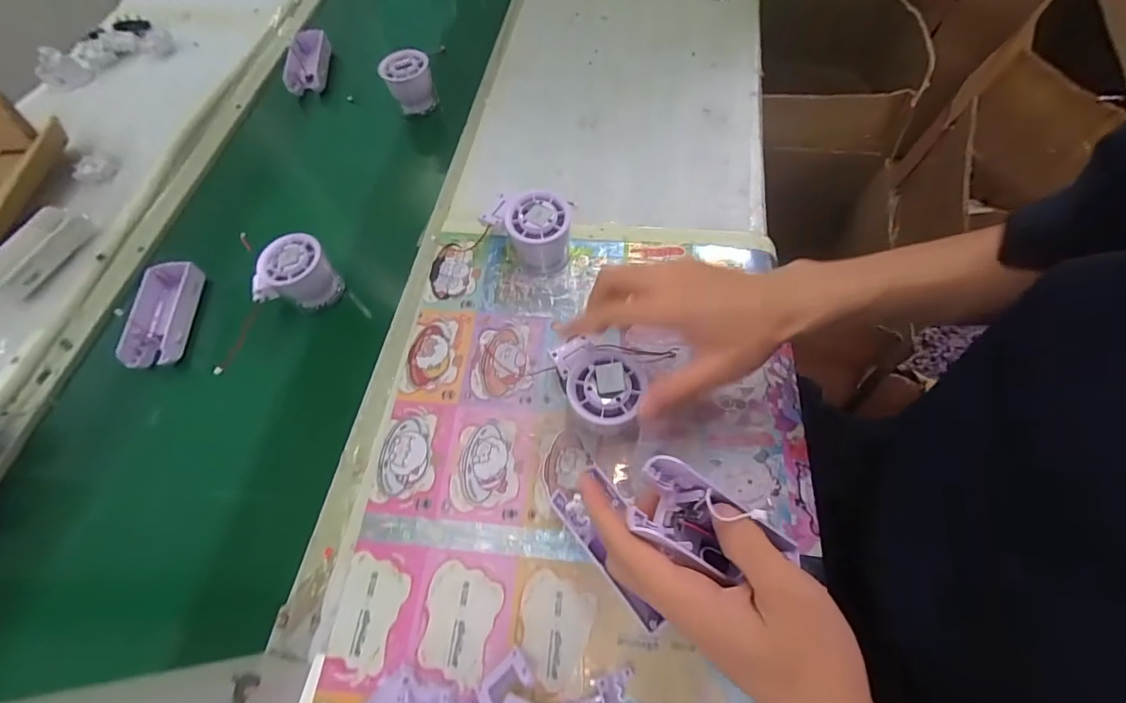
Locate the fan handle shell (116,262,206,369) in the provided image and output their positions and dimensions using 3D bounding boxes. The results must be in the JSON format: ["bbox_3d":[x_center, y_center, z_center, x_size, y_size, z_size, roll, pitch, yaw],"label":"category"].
[{"bbox_3d":[-0.396,-0.039,0.470,0.055,0.021,0.109,-10,63,-1],"label":"fan handle shell"}]

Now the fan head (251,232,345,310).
[{"bbox_3d":[-0.260,-0.073,0.467,0.059,0.058,0.060,8,64,8],"label":"fan head"}]

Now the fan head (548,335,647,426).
[{"bbox_3d":[0.028,0.017,0.358,0.057,0.033,0.079,-18,63,-5],"label":"fan head"}]

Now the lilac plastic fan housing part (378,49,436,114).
[{"bbox_3d":[-0.192,-0.333,0.596,0.060,0.070,0.051,-26,64,-9],"label":"lilac plastic fan housing part"}]

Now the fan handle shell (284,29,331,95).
[{"bbox_3d":[-0.352,-0.402,0.650,0.050,0.040,0.092,-6,63,1],"label":"fan handle shell"}]

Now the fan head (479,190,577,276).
[{"bbox_3d":[-0.035,-0.114,0.449,0.082,0.059,0.052,19,66,13],"label":"fan head"}]

